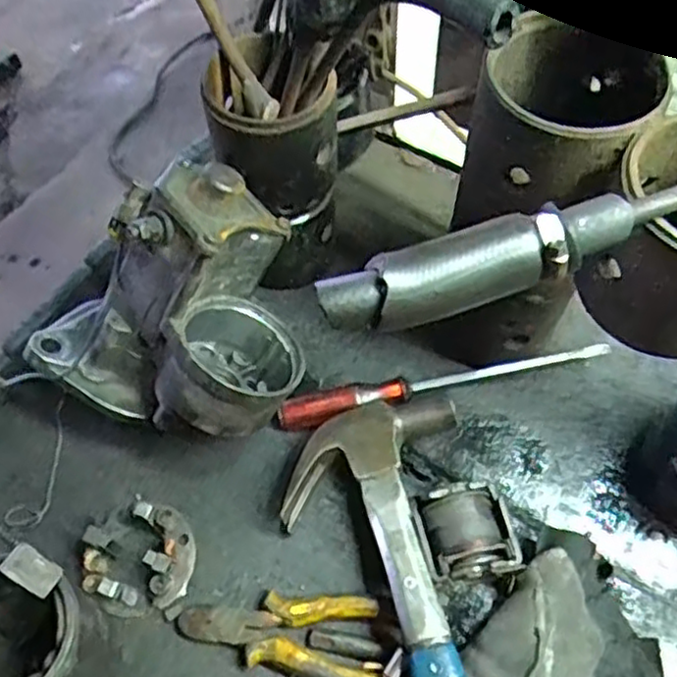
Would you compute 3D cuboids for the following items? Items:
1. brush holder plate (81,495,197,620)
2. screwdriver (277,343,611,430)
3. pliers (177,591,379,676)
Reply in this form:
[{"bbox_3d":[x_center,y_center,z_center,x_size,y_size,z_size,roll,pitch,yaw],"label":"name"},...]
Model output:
[{"bbox_3d":[-0.127,0.139,0.453,0.062,0.036,0.067,-1,59,1],"label":"brush holder plate"},{"bbox_3d":[0.073,0.035,0.500,0.230,0.025,0.021,-8,60,-3],"label":"screwdriver"},{"bbox_3d":[-0.035,0.177,0.437,0.122,0.019,0.051,10,60,7],"label":"pliers"}]

